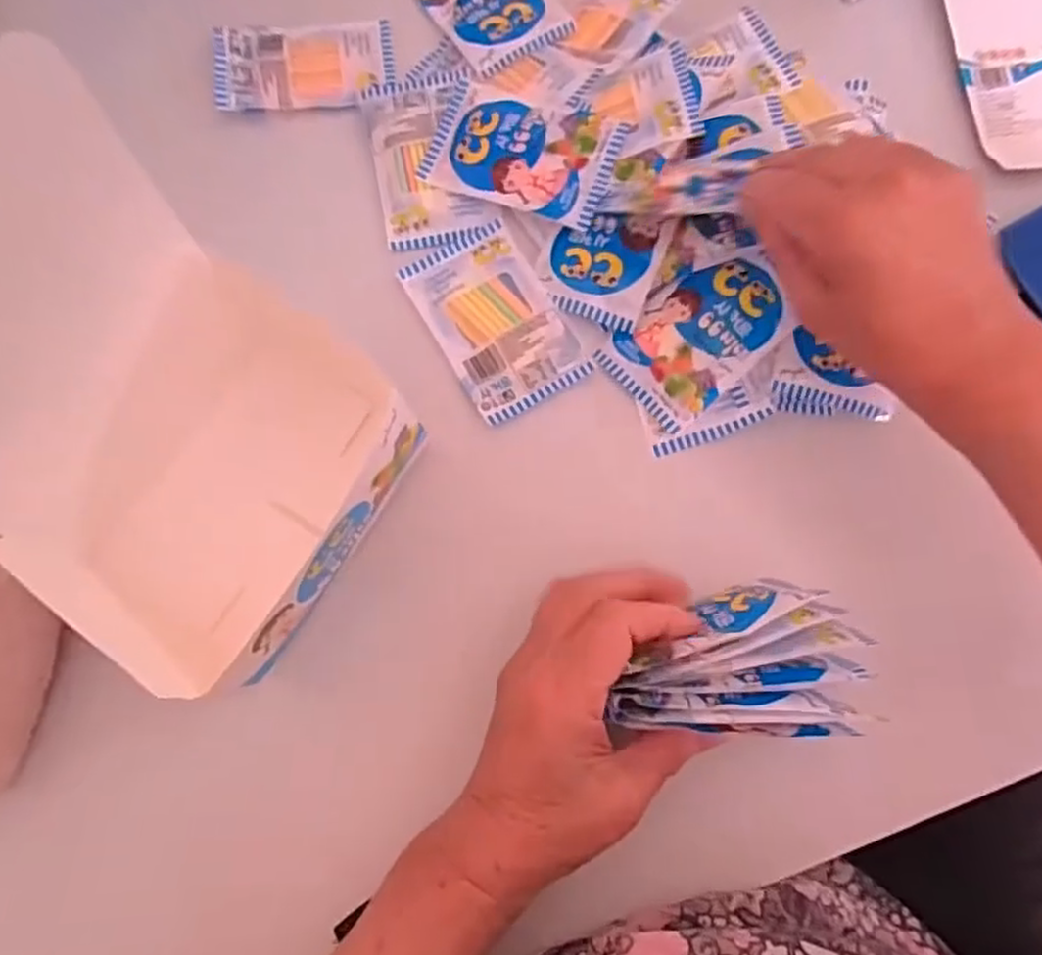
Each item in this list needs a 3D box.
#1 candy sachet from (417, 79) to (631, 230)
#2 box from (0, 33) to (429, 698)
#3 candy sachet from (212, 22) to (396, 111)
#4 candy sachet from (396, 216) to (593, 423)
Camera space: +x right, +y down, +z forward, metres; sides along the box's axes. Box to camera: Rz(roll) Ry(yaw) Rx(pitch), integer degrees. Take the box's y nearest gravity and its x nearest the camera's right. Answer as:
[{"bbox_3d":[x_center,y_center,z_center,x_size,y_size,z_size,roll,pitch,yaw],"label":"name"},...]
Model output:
[{"bbox_3d":[0.000,-0.179,0.388,0.103,0.017,0.063,23,76,4],"label":"candy sachet"},{"bbox_3d":[-0.123,-0.015,0.262,0.111,0.192,0.144,32,76,6],"label":"box"},{"bbox_3d":[-0.127,-0.243,0.420,0.100,0.010,0.054,-5,75,-3],"label":"candy sachet"},{"bbox_3d":[-0.014,-0.085,0.382,0.064,0.010,0.100,-29,78,-9],"label":"candy sachet"}]

